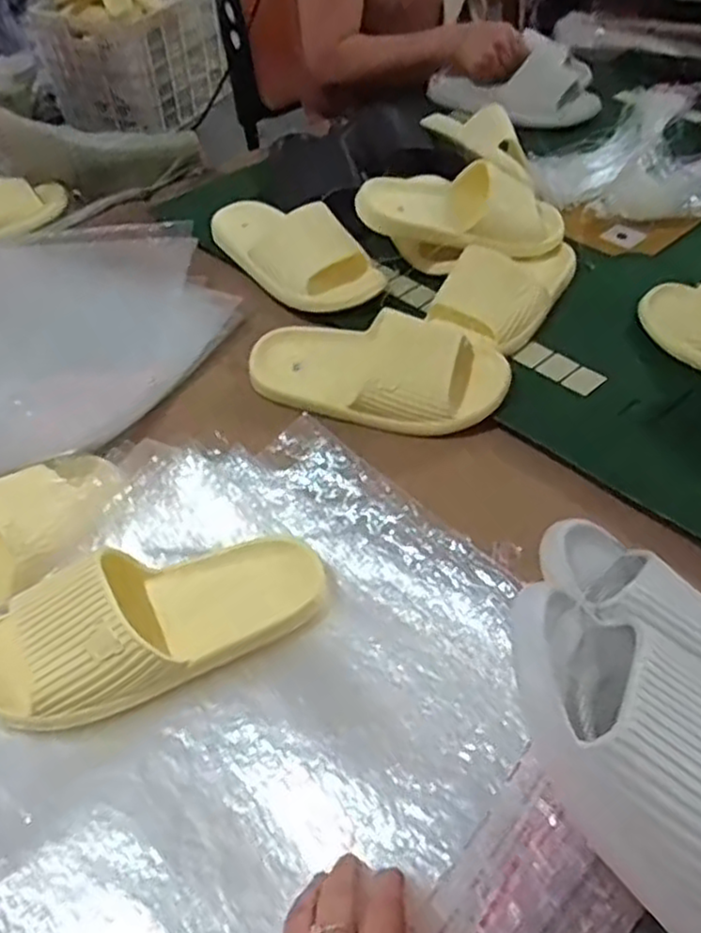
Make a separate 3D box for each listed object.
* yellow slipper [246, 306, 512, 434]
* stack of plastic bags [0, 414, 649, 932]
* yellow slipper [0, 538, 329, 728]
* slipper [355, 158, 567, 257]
[{"bbox_3d":[0.023,-0.094,0.696,0.238,0.070,0.086,12,48,13],"label":"yellow slipper"},{"bbox_3d":[-0.047,0.169,0.473,0.441,0.028,0.411,31,55,25],"label":"stack of plastic bags"},{"bbox_3d":[-0.136,0.100,0.503,0.249,0.058,0.101,-16,48,-13],"label":"yellow slipper"},{"bbox_3d":[0.127,-0.282,0.841,0.243,0.074,0.103,1,74,-6],"label":"slipper"}]

